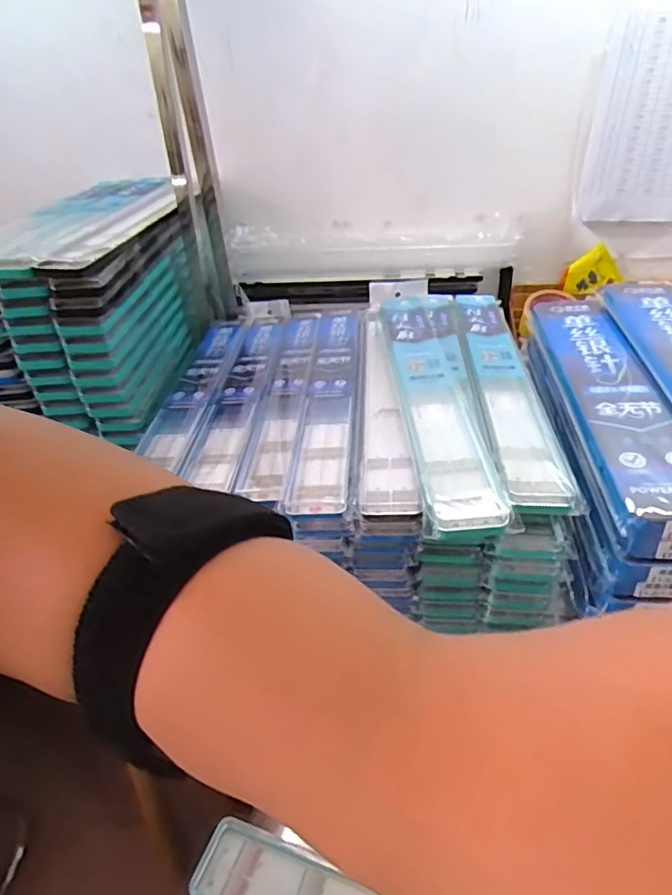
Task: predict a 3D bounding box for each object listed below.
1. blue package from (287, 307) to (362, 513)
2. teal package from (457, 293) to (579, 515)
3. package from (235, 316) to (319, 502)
[{"bbox_3d":[-0.005,-0.068,0.656,0.058,0.020,0.407,0,35,5],"label":"blue package"},{"bbox_3d":[0.187,-0.082,0.639,0.061,0.021,0.439,0,35,5],"label":"teal package"},{"bbox_3d":[-0.060,-0.076,0.690,0.055,0.017,0.418,0,35,4],"label":"package"}]

